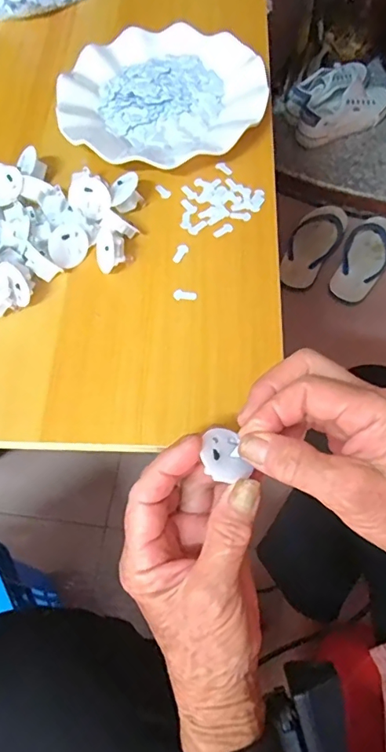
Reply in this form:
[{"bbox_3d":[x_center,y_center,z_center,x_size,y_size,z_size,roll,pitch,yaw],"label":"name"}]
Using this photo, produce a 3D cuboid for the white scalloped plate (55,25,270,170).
[{"bbox_3d":[-0.026,-0.253,0.456,0.178,0.022,0.175,-1,63,2],"label":"white scalloped plate"}]

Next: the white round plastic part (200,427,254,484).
[{"bbox_3d":[0.017,0.043,0.274,0.026,0.004,0.032,-2,54,-30],"label":"white round plastic part"}]

